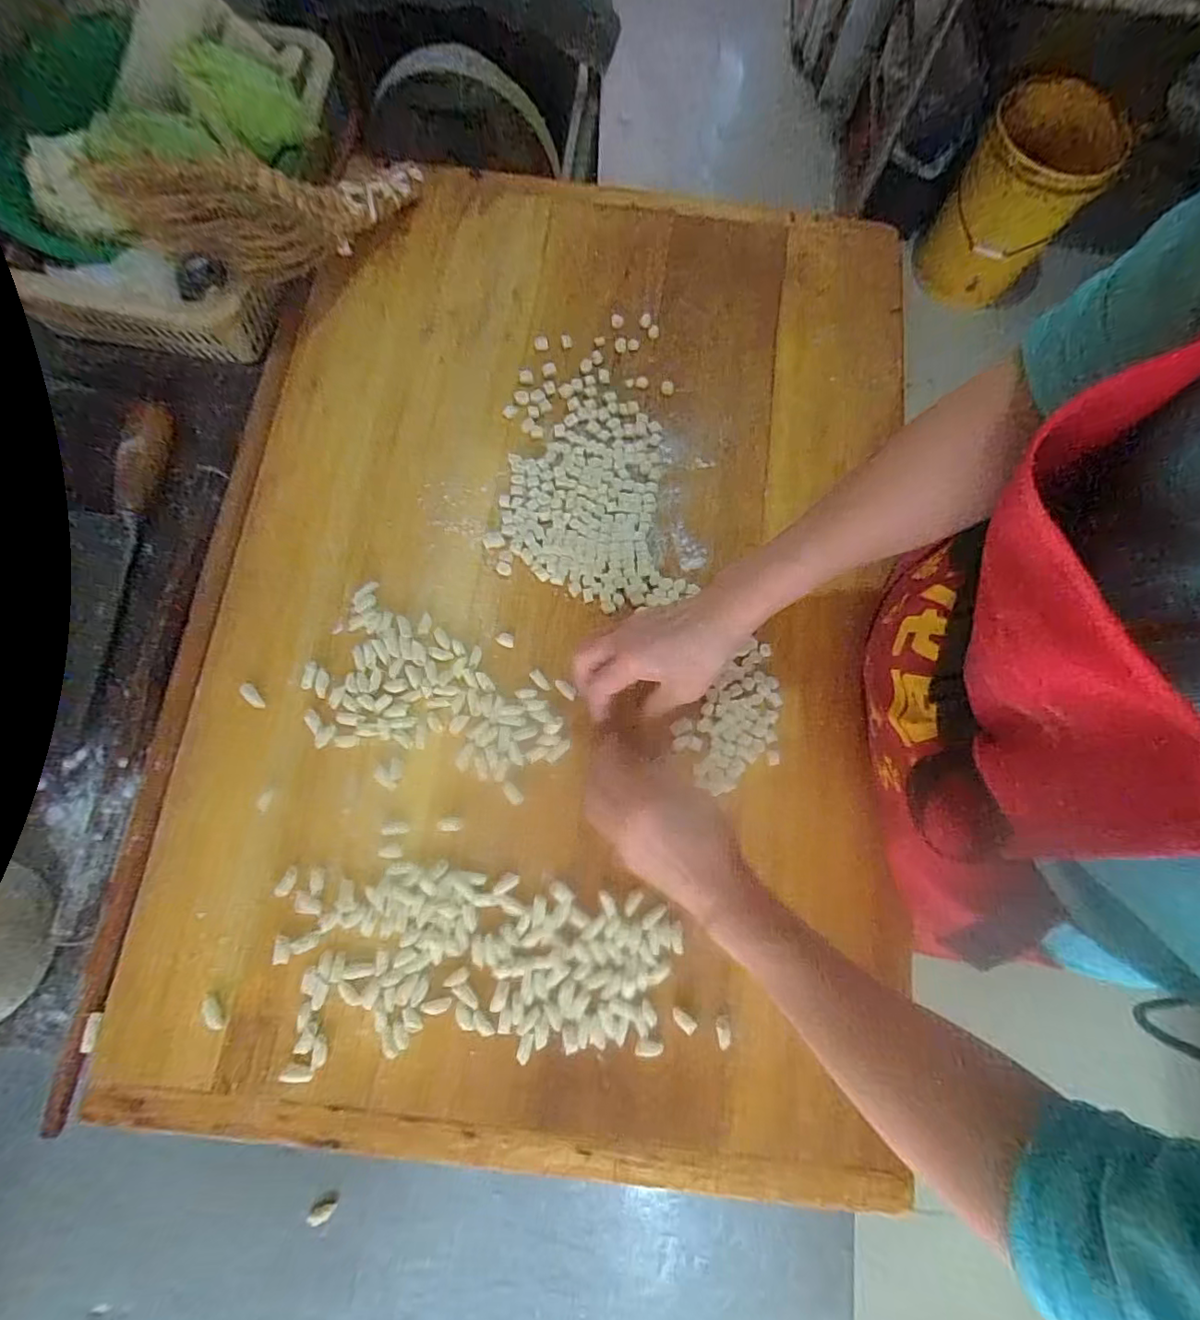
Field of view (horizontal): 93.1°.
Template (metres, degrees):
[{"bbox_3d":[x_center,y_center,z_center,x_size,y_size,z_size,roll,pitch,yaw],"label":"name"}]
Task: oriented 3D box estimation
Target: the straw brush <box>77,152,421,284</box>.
[{"bbox_3d":[-0.265,-0.395,0.505,0.069,0.063,0.289,43,54,8],"label":"straw brush"}]

